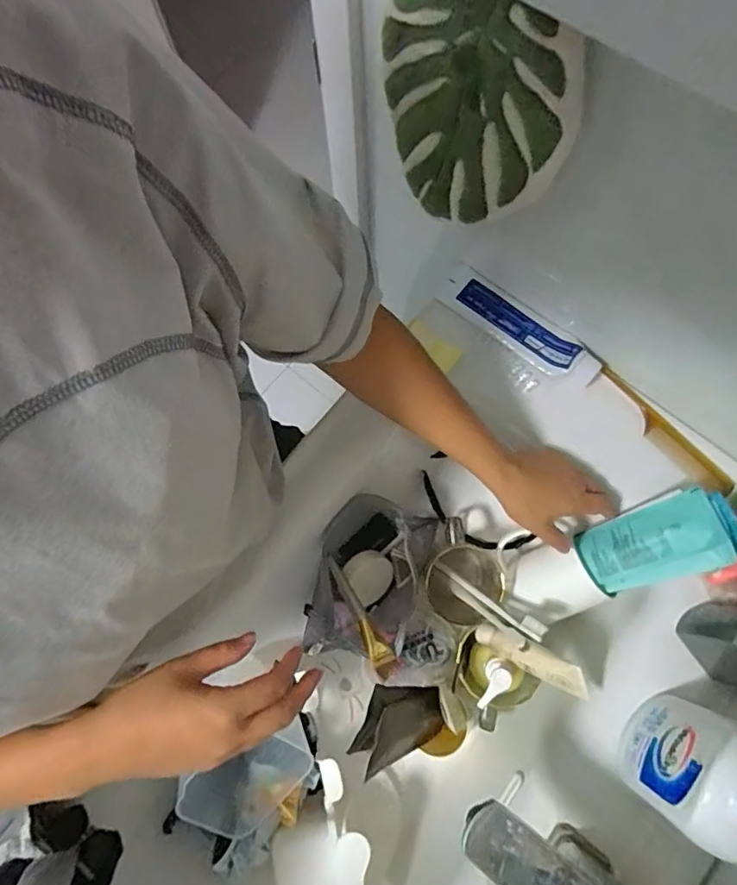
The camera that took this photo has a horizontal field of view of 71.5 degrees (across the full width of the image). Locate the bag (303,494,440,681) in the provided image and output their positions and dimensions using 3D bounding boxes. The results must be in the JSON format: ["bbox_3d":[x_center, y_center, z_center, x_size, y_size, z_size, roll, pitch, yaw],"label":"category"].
[{"bbox_3d":[0.007,0.153,0.584,0.132,0.095,0.176,22,78,6],"label":"bag"}]

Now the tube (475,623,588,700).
[{"bbox_3d":[0.153,0.207,0.496,0.028,0.117,0.028,34,75,-37],"label":"tube"}]

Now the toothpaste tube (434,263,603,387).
[{"bbox_3d":[0.160,-0.128,0.551,0.191,0.027,0.052,39,80,9],"label":"toothpaste tube"}]

